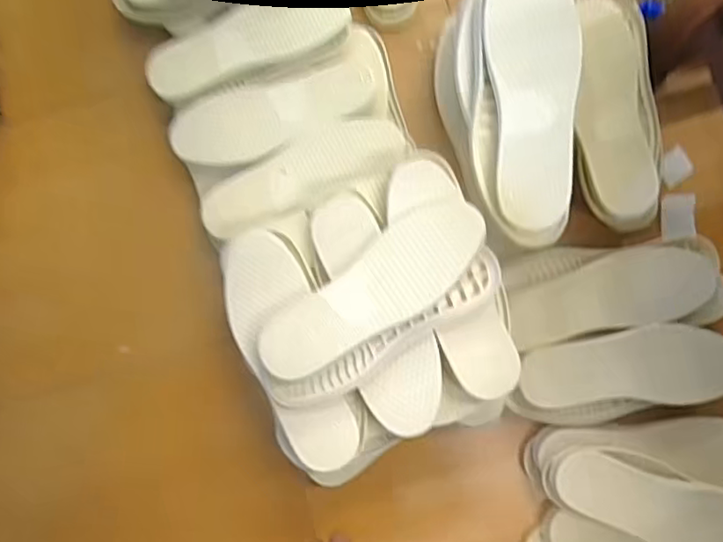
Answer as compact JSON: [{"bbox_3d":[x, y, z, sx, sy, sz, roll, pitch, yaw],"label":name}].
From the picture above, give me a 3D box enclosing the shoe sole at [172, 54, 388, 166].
[{"bbox_3d":[-0.110,-0.227,0.873,0.306,0.050,0.118,-21,84,-1],"label":"shoe sole"}]

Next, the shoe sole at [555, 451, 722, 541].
[{"bbox_3d":[0.388,0.299,0.787,0.280,0.030,0.099,24,85,3],"label":"shoe sole"}]

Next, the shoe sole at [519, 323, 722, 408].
[{"bbox_3d":[0.343,0.122,0.814,0.269,0.019,0.098,-2,84,1],"label":"shoe sole"}]

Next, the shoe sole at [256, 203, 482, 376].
[{"bbox_3d":[0.015,0.020,0.694,0.270,0.041,0.086,-36,85,-2],"label":"shoe sole"}]

